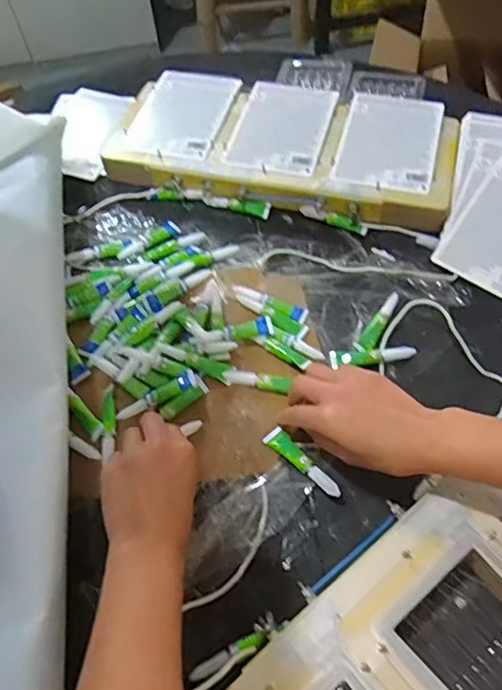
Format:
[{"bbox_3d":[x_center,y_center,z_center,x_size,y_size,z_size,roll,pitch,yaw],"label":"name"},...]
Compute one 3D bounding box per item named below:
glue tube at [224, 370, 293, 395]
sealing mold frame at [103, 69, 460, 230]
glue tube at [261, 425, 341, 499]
[{"bbox_3d":[0.007,0.034,0.524,0.063,0.009,0.014,10,57,13],"label":"glue tube"},{"bbox_3d":[0.044,-0.260,0.704,0.413,0.041,0.200,12,58,12],"label":"sealing mold frame"},{"bbox_3d":[0.046,0.104,0.484,0.018,0.010,0.081,-40,62,-21],"label":"glue tube"}]

